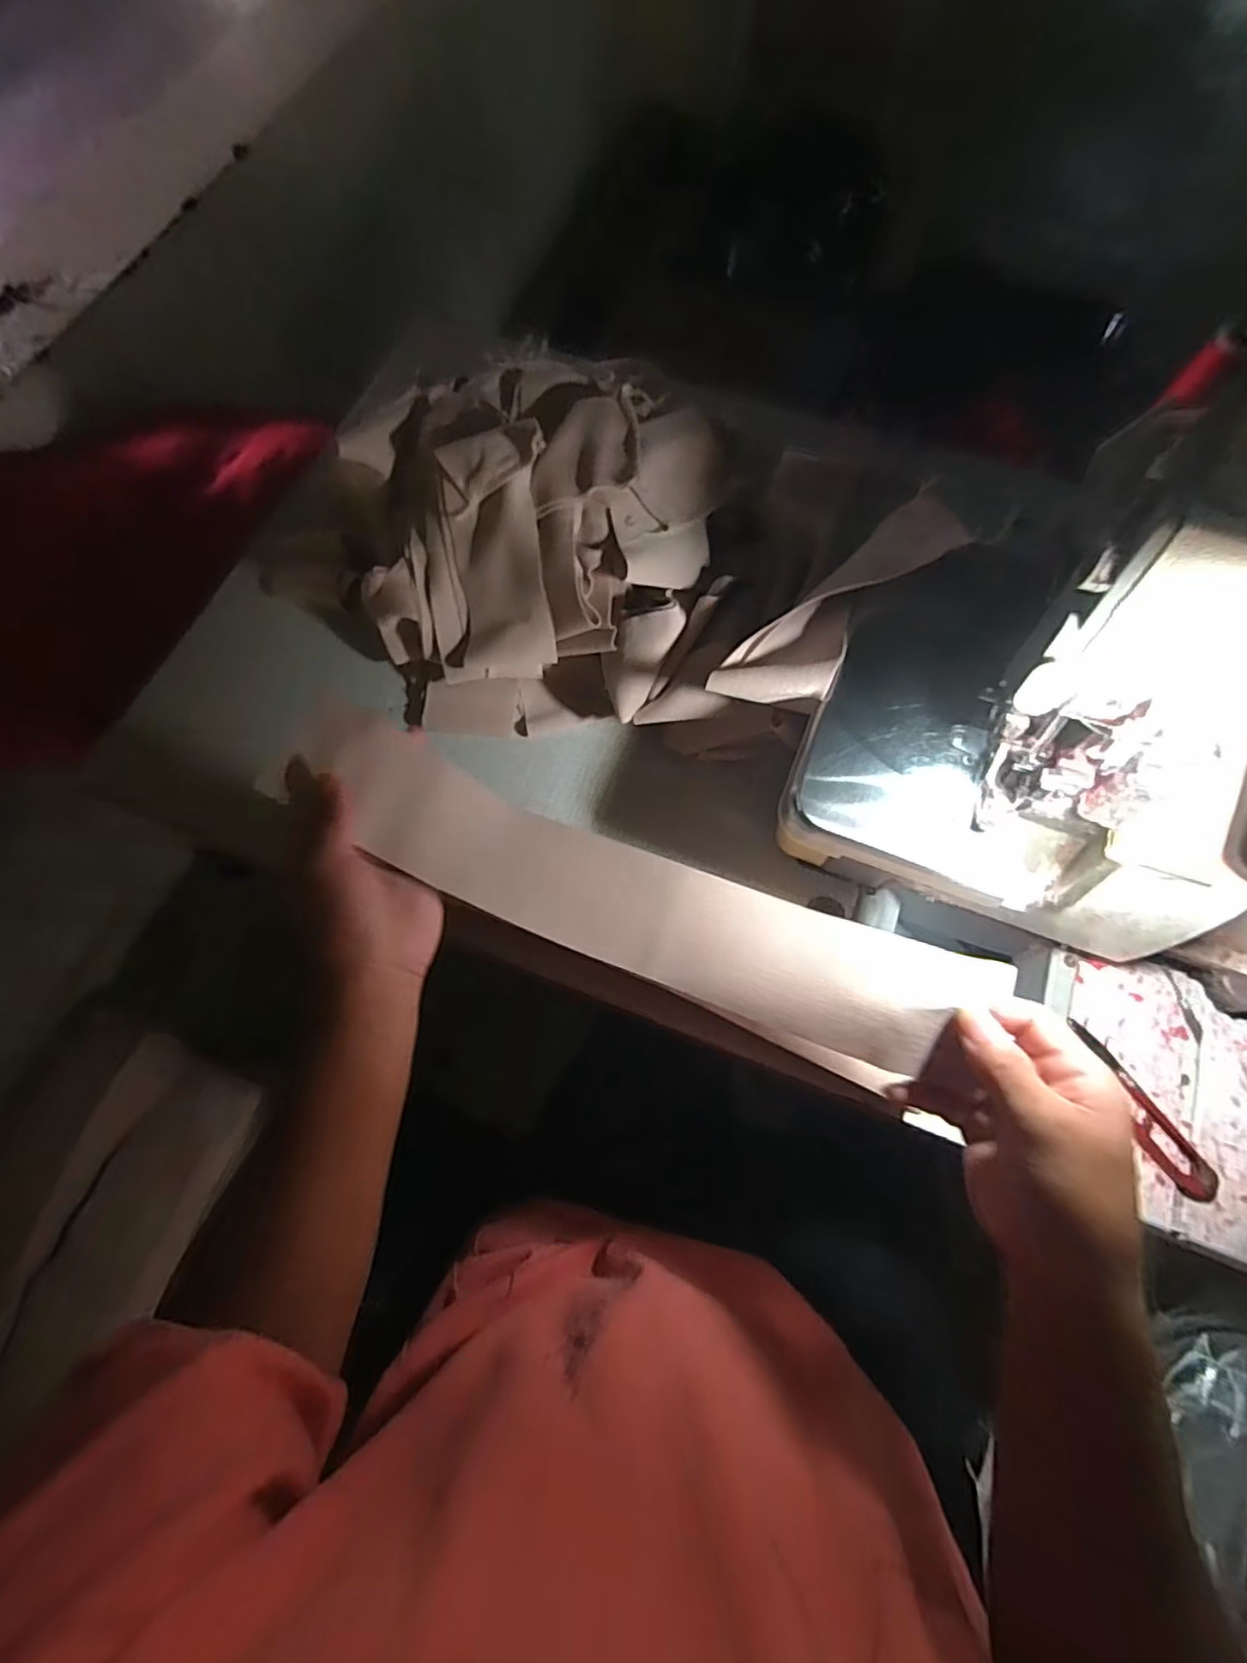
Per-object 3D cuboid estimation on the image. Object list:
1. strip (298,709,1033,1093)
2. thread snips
[{"bbox_3d":[-0.002,0.034,0.334,0.342,0.050,0.069,23,73,8],"label":"strip"},{"bbox_3d":[0.292,0.159,0.373,0.025,0.008,0.104,-33,74,-10],"label":"thread snips"}]

